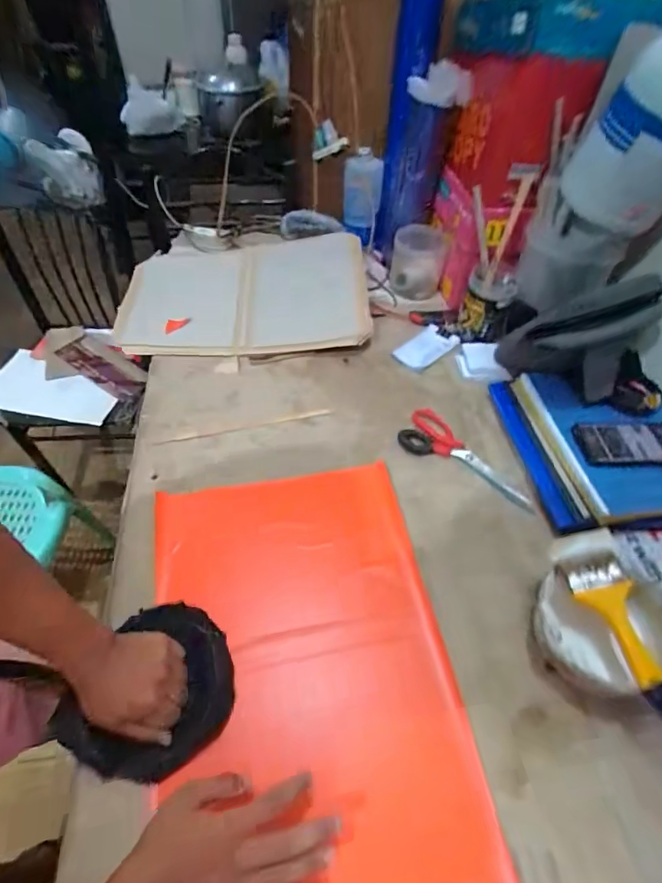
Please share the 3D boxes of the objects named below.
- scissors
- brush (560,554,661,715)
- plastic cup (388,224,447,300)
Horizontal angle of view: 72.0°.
[{"bbox_3d":[0.218,0.030,0.718,0.226,0.008,0.094,35,59,21],"label":"scissors"},{"bbox_3d":[0.321,0.201,0.489,0.063,0.014,0.162,-12,54,-12],"label":"brush"},{"bbox_3d":[0.187,-0.393,0.996,0.110,0.101,0.111,3,53,-1],"label":"plastic cup"}]

